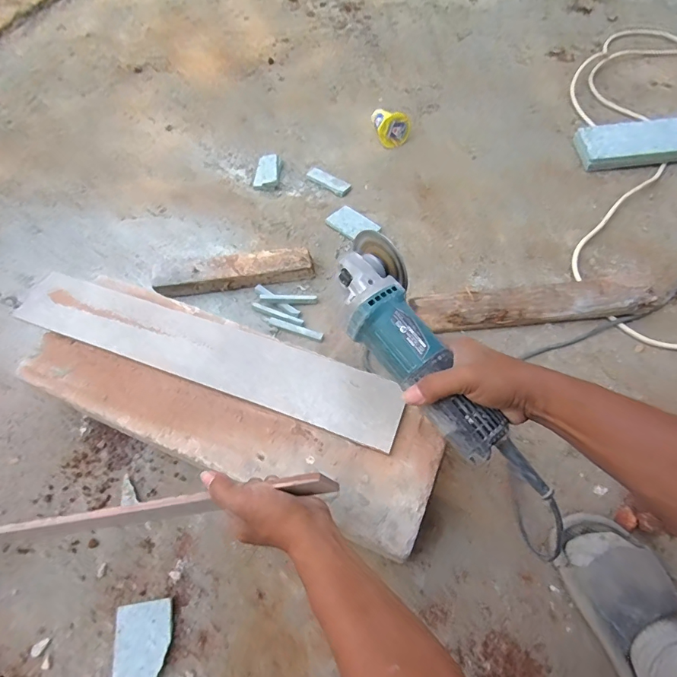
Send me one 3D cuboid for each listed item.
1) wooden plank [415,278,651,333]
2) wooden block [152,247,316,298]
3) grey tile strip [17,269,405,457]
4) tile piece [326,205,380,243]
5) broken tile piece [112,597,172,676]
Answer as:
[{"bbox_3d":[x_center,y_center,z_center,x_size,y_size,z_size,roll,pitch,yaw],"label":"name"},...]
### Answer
[{"bbox_3d":[0.315,-0.056,0.720,0.371,0.048,0.057,-3,58,2],"label":"wooden plank"},{"bbox_3d":[-0.190,-0.122,0.797,0.282,0.039,0.058,-9,58,-1],"label":"wooden block"},{"bbox_3d":[-0.193,0.014,0.619,0.579,0.009,0.101,18,62,12],"label":"grey tile strip"},{"bbox_3d":[0.027,-0.229,0.862,0.065,0.011,0.095,-37,63,-18],"label":"tile piece"},{"bbox_3d":[-0.241,0.382,0.533,0.068,0.017,0.098,-10,58,-2],"label":"broken tile piece"}]

